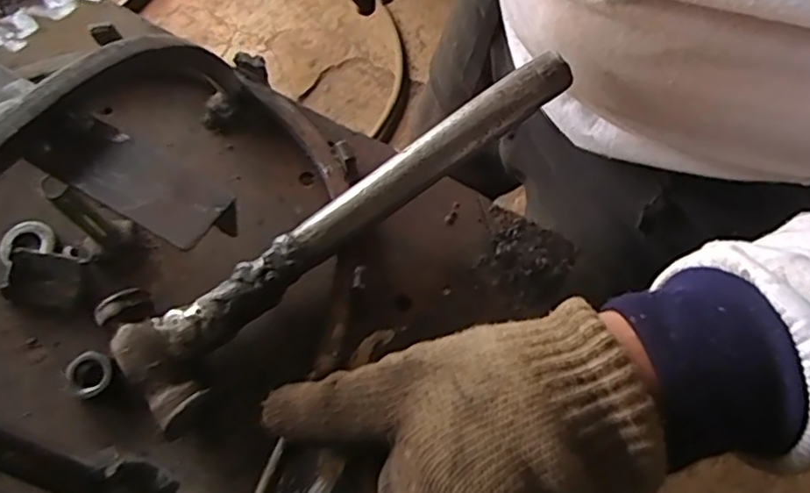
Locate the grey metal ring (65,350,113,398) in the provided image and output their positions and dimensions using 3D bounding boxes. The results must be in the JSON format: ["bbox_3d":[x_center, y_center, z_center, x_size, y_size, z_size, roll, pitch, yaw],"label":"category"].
[{"bbox_3d":[-0.132,0.054,0.263,0.018,0.004,0.018,2,65,-3],"label":"grey metal ring"}]

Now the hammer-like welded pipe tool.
[{"bbox_3d":[-0.027,-0.022,0.280,0.230,0.031,0.057,-40,73,-20],"label":"hammer-like welded pipe tool"}]

